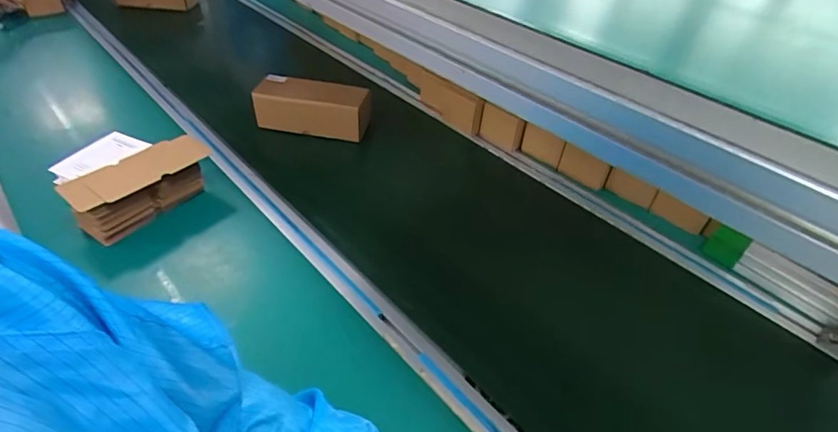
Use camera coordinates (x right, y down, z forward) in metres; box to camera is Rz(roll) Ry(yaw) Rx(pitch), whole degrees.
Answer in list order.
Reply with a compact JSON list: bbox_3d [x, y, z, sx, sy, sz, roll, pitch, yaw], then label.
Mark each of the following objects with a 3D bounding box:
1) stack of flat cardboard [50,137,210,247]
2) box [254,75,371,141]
[{"bbox_3d":[-0.439,-0.048,0.737,0.075,0.085,0.212,28,48,23],"label":"stack of flat cardboard"},{"bbox_3d":[-0.217,-0.223,0.950,0.231,0.089,0.080,9,43,5],"label":"box"}]

